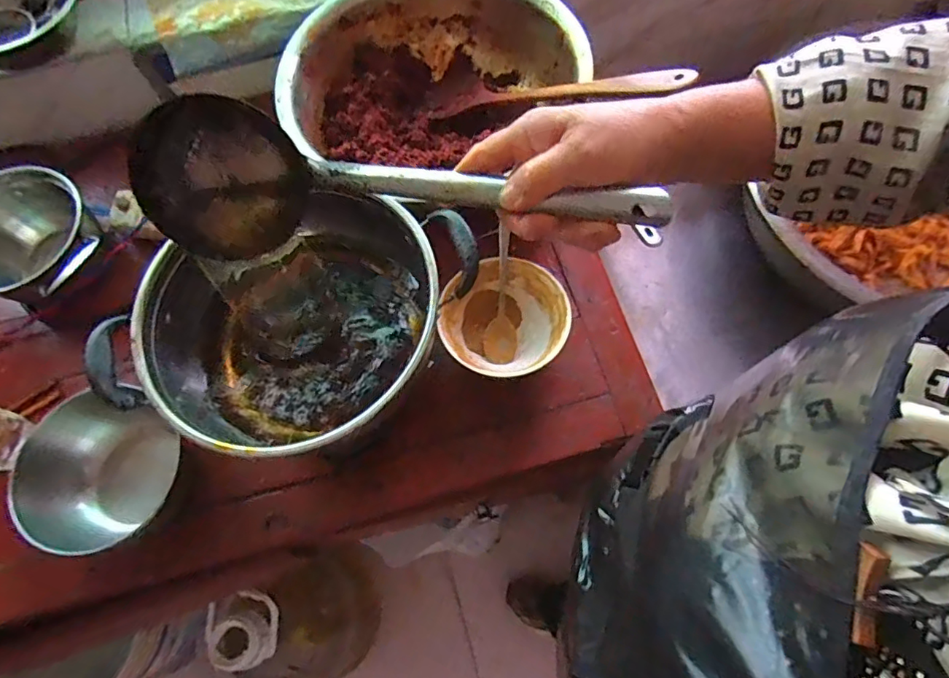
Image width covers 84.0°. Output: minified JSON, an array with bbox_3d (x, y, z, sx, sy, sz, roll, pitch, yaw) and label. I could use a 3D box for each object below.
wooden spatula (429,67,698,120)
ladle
[{"bbox_3d":[0.081,-0.277,0.599,0.334,0.020,0.070,19,65,42],"label":"wooden spatula"},{"bbox_3d":[-0.064,-0.092,0.367,0.367,0.103,0.092,12,67,18],"label":"ladle"}]

